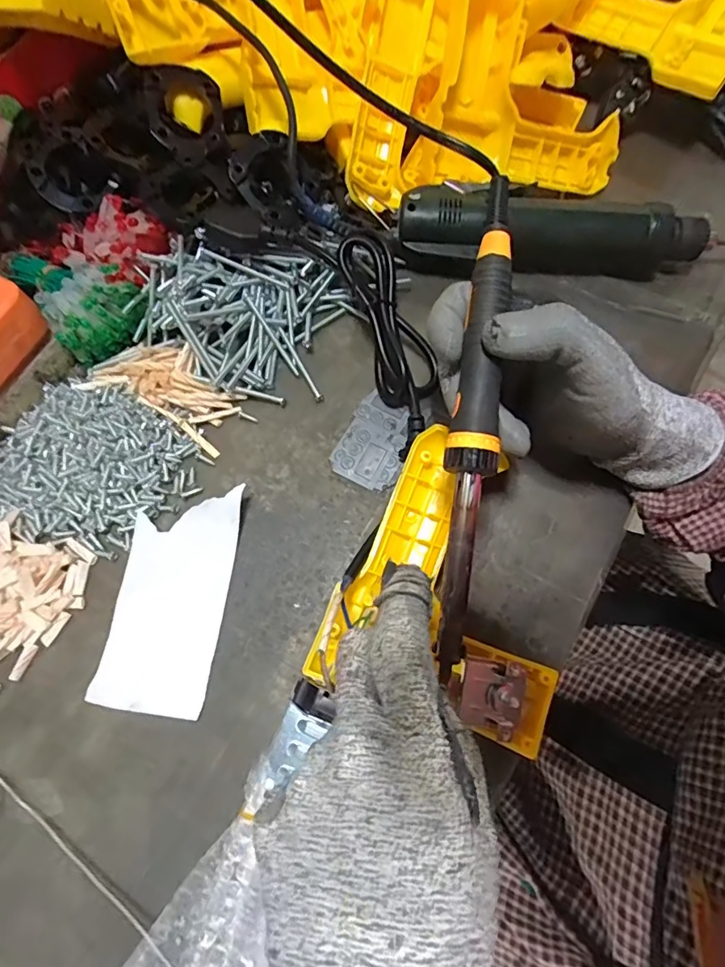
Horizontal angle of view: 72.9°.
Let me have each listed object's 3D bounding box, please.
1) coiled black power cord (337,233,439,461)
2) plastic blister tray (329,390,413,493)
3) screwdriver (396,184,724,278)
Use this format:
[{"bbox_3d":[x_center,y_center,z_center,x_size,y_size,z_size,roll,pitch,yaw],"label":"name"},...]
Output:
[{"bbox_3d":[0.021,-0.093,0.320,0.039,0.025,0.147,-15,85,-5],"label":"coiled black power cord"},{"bbox_3d":[0.009,-0.027,0.317,0.043,0.006,0.060,25,72,9],"label":"plastic blister tray"},{"bbox_3d":[0.139,-0.178,0.351,0.225,0.040,0.046,3,70,2],"label":"screwdriver"}]

